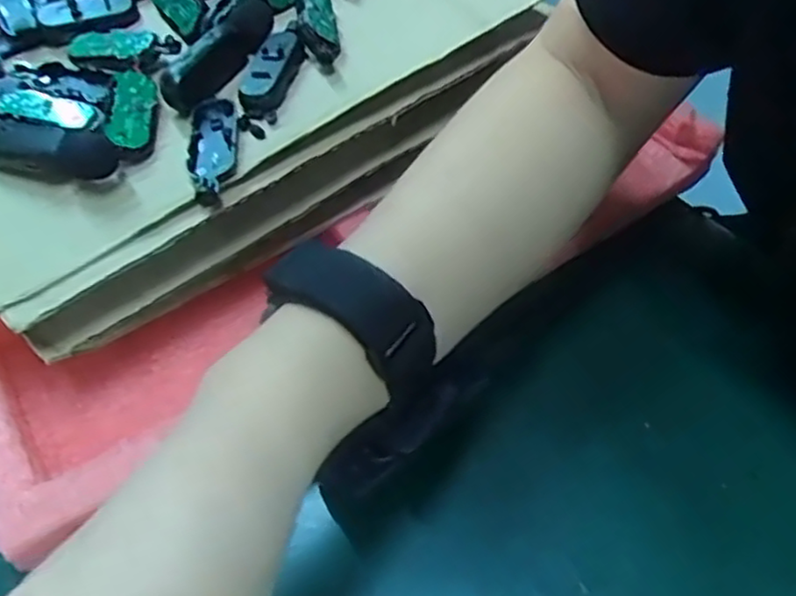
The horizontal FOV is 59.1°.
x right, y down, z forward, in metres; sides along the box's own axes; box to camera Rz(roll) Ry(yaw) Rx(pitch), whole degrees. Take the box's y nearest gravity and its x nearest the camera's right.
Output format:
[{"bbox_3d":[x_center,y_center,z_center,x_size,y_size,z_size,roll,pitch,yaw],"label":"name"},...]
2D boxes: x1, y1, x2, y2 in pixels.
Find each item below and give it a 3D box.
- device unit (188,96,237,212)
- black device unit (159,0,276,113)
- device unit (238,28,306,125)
[{"bbox_3d":[-0.075,-0.060,0.285,0.019,0.009,0.061,-11,47,0],"label":"device unit"},{"bbox_3d":[-0.078,-0.111,0.315,0.017,0.019,0.071,21,54,23],"label":"black device unit"},{"bbox_3d":[-0.055,-0.098,0.306,0.017,0.013,0.049,10,64,15],"label":"device unit"}]

